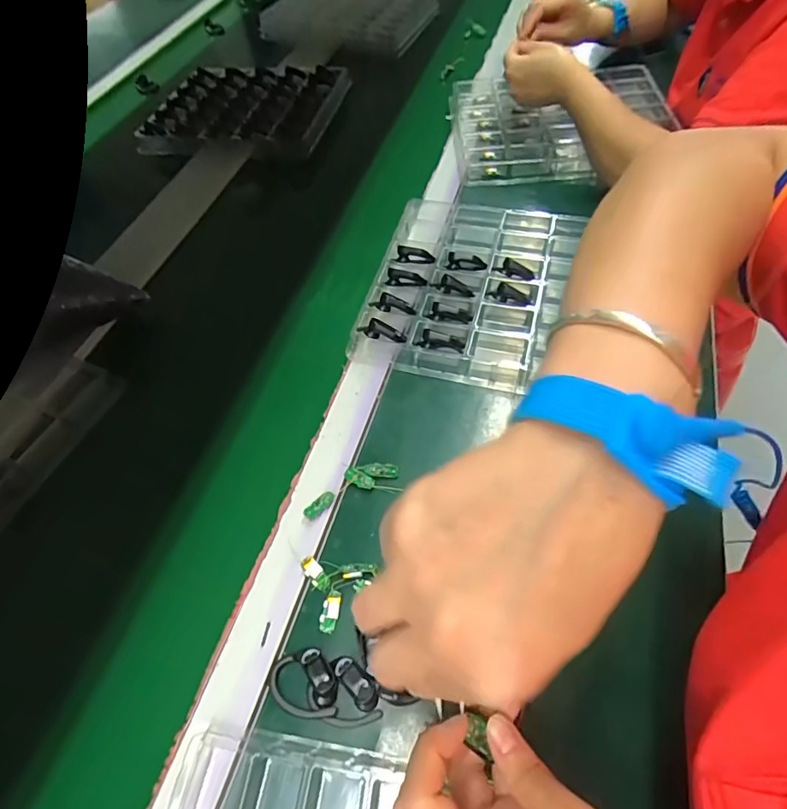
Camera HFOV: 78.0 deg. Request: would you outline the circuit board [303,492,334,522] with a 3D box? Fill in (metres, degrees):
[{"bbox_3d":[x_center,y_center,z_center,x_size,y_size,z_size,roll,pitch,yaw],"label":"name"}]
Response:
[{"bbox_3d":[-0.062,0.084,0.401,0.011,0.005,0.030,38,67,25],"label":"circuit board"}]

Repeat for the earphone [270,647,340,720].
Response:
[{"bbox_3d":[-0.060,0.190,0.333,0.046,0.011,0.040,-1,57,4],"label":"earphone"}]

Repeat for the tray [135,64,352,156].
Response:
[{"bbox_3d":[-0.229,-0.462,0.757,0.263,0.048,0.214,12,58,12],"label":"tray"}]

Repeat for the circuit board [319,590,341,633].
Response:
[{"bbox_3d":[-0.046,0.153,0.360,0.013,0.005,0.029,13,58,13],"label":"circuit board"}]

